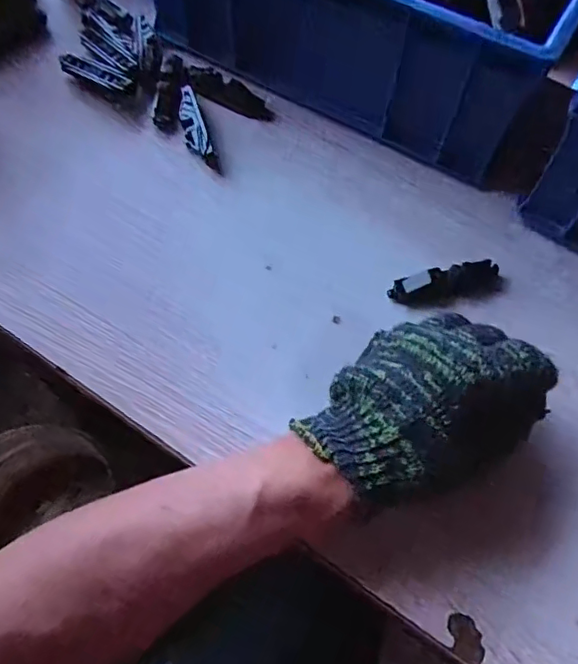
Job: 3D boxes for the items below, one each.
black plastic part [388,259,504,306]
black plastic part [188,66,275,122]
[{"bbox_3d":[0.115,-0.034,0.406,0.081,0.012,0.023,-14,66,-8],"label":"black plastic part"},{"bbox_3d":[-0.050,-0.204,0.484,0.082,0.010,0.028,27,67,10],"label":"black plastic part"}]

